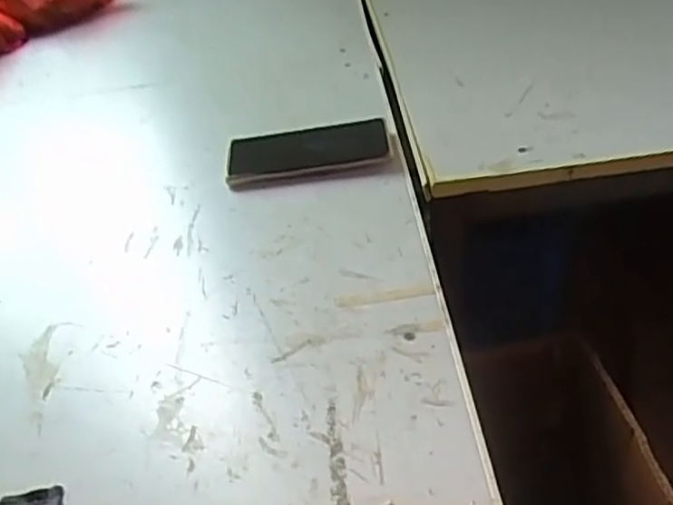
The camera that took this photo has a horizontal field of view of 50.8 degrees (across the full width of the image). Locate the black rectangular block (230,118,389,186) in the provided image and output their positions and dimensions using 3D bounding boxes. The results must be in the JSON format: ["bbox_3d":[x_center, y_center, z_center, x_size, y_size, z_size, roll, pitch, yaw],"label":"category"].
[{"bbox_3d":[-0.028,-0.099,0.684,0.157,0.013,0.068,-10,47,5],"label":"black rectangular block"}]

